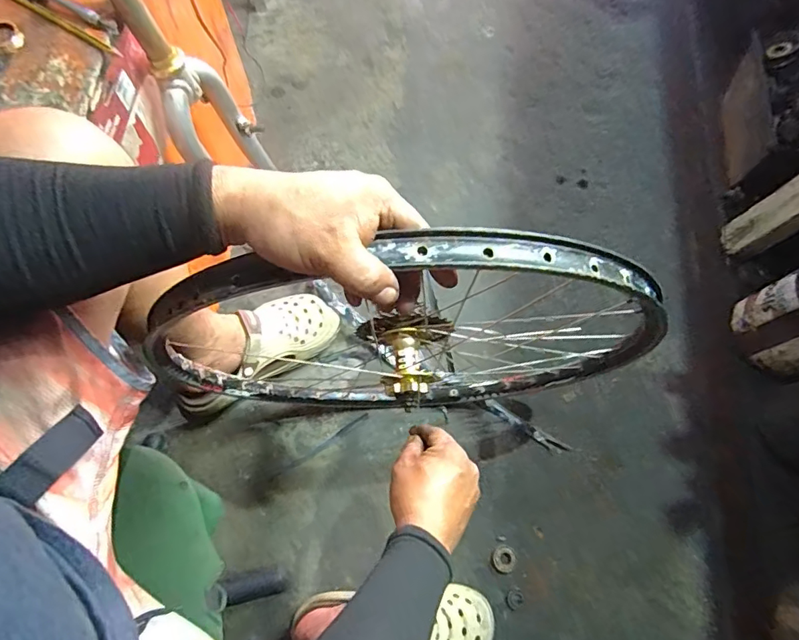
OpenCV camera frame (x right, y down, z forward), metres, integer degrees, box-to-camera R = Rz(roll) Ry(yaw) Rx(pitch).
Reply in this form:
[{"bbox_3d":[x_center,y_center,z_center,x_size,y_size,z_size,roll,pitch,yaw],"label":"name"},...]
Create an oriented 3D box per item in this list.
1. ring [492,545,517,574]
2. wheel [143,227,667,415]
[{"bbox_3d":[0.167,0.380,0.794,0.038,0.005,0.039,1,71,-2],"label":"ring"},{"bbox_3d":[0.000,0.050,0.605,0.521,0.554,0.077,2,71,0],"label":"wheel"}]

